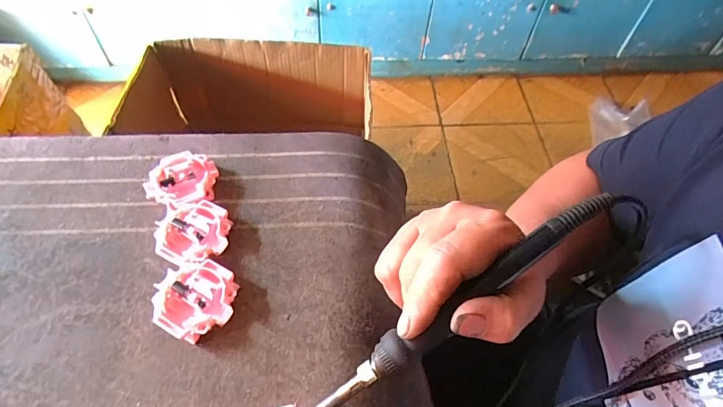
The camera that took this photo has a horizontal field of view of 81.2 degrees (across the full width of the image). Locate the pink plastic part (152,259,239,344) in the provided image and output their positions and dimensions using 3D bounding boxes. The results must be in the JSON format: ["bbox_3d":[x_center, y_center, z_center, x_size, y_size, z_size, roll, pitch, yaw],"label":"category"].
[{"bbox_3d":[-0.113,0.066,0.289,0.054,0.014,0.052,1,56,-1],"label":"pink plastic part"}]

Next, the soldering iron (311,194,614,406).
[{"bbox_3d":[0.042,0.056,0.217,0.197,0.015,0.017,-39,62,5],"label":"soldering iron"}]

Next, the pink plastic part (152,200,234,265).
[{"bbox_3d":[-0.126,0.023,0.319,0.052,0.014,0.052,1,56,-1],"label":"pink plastic part"}]

